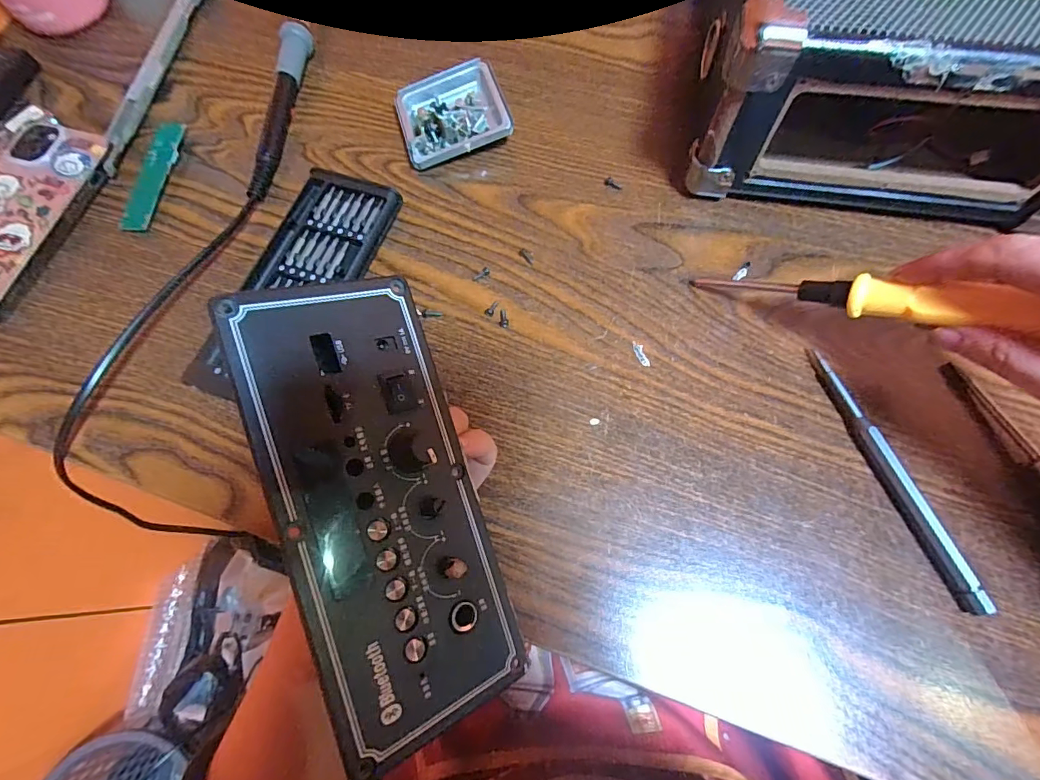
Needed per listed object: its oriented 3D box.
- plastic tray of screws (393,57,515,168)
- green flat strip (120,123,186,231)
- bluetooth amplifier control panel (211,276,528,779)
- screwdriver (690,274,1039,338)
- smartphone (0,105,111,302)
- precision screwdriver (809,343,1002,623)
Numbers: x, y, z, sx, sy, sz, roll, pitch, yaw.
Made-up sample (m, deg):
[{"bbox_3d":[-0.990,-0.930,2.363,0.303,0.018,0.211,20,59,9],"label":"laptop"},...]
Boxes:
[{"bbox_3d":[-0.046,-0.187,0.320,0.070,0.019,0.068,-15,71,-4],"label":"plastic tray of screws"},{"bbox_3d":[-0.247,-0.144,0.317,0.017,0.006,0.086,10,72,-14],"label":"green flat strip"},{"bbox_3d":[-0.049,0.038,0.164,0.064,0.020,0.152,-17,88,-36],"label":"bluetooth amplifier control panel"},{"bbox_3d":[0.153,-0.045,0.221,0.017,0.019,0.150,-50,40,-14],"label":"screwdriver"},{"bbox_3d":[-0.332,-0.120,0.309,0.084,0.017,0.154,12,72,5],"label":"smartphone"},{"bbox_3d":[0.185,0.041,0.235,0.009,0.012,0.134,-19,71,-5],"label":"precision screwdriver"}]

